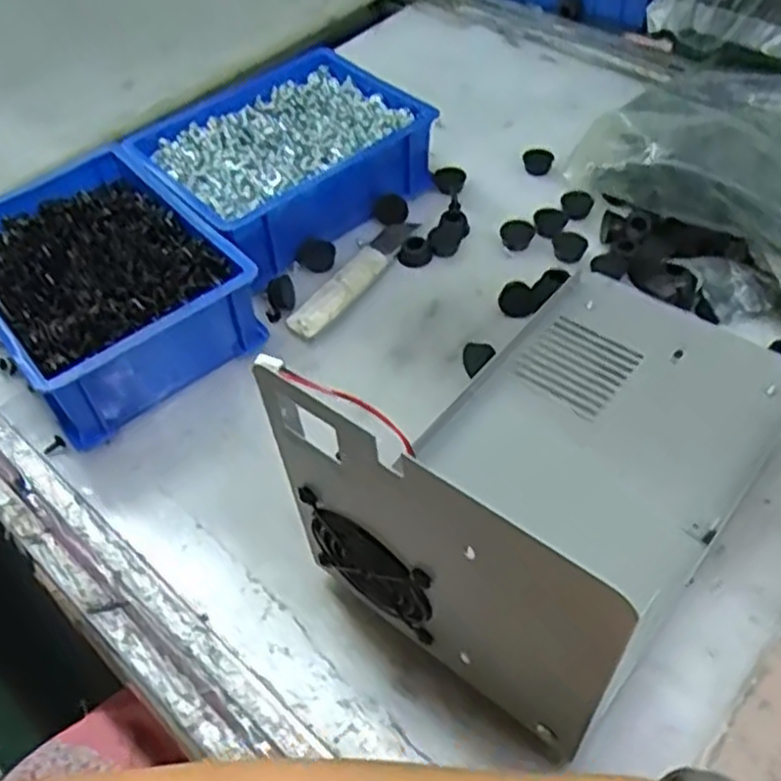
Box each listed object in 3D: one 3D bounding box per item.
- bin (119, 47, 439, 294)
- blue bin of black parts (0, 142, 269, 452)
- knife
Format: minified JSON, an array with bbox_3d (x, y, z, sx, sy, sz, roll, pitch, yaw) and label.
[{"bbox_3d":[-0.077,-0.176,0.598,0.202,0.061,0.167,-38,57,-22],"label":"bin"},{"bbox_3d":[-0.193,-0.070,0.521,0.148,0.070,0.198,-32,55,-19],"label":"blue bin of black parts"},{"bbox_3d":[-0.024,-0.085,0.550,0.027,0.006,0.133,24,57,23],"label":"knife"}]

